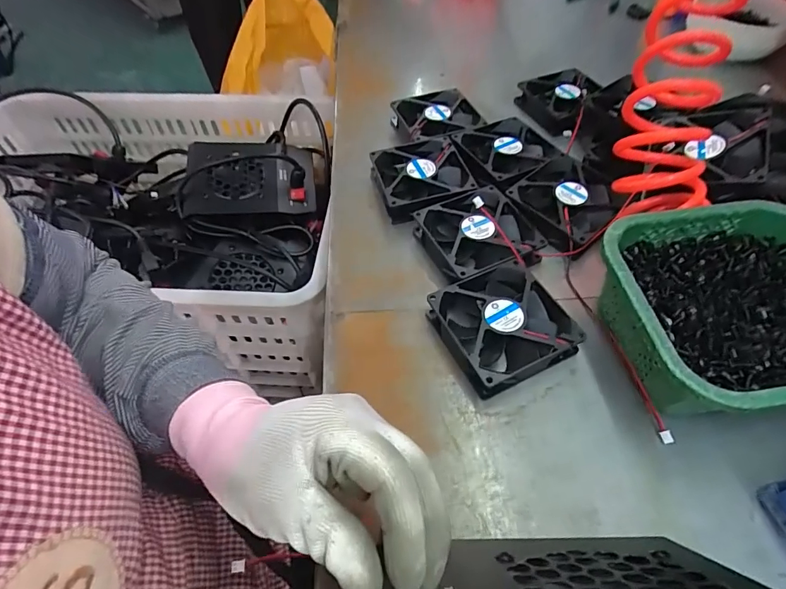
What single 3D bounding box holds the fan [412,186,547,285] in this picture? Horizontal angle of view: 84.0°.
[{"bbox_3d":[0.080,-0.056,0.414,0.096,0.029,0.097,-19,54,-10],"label":"fan"}]

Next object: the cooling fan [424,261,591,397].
[{"bbox_3d":[0.088,0.022,0.360,0.091,0.032,0.099,-20,55,-13],"label":"cooling fan"}]

